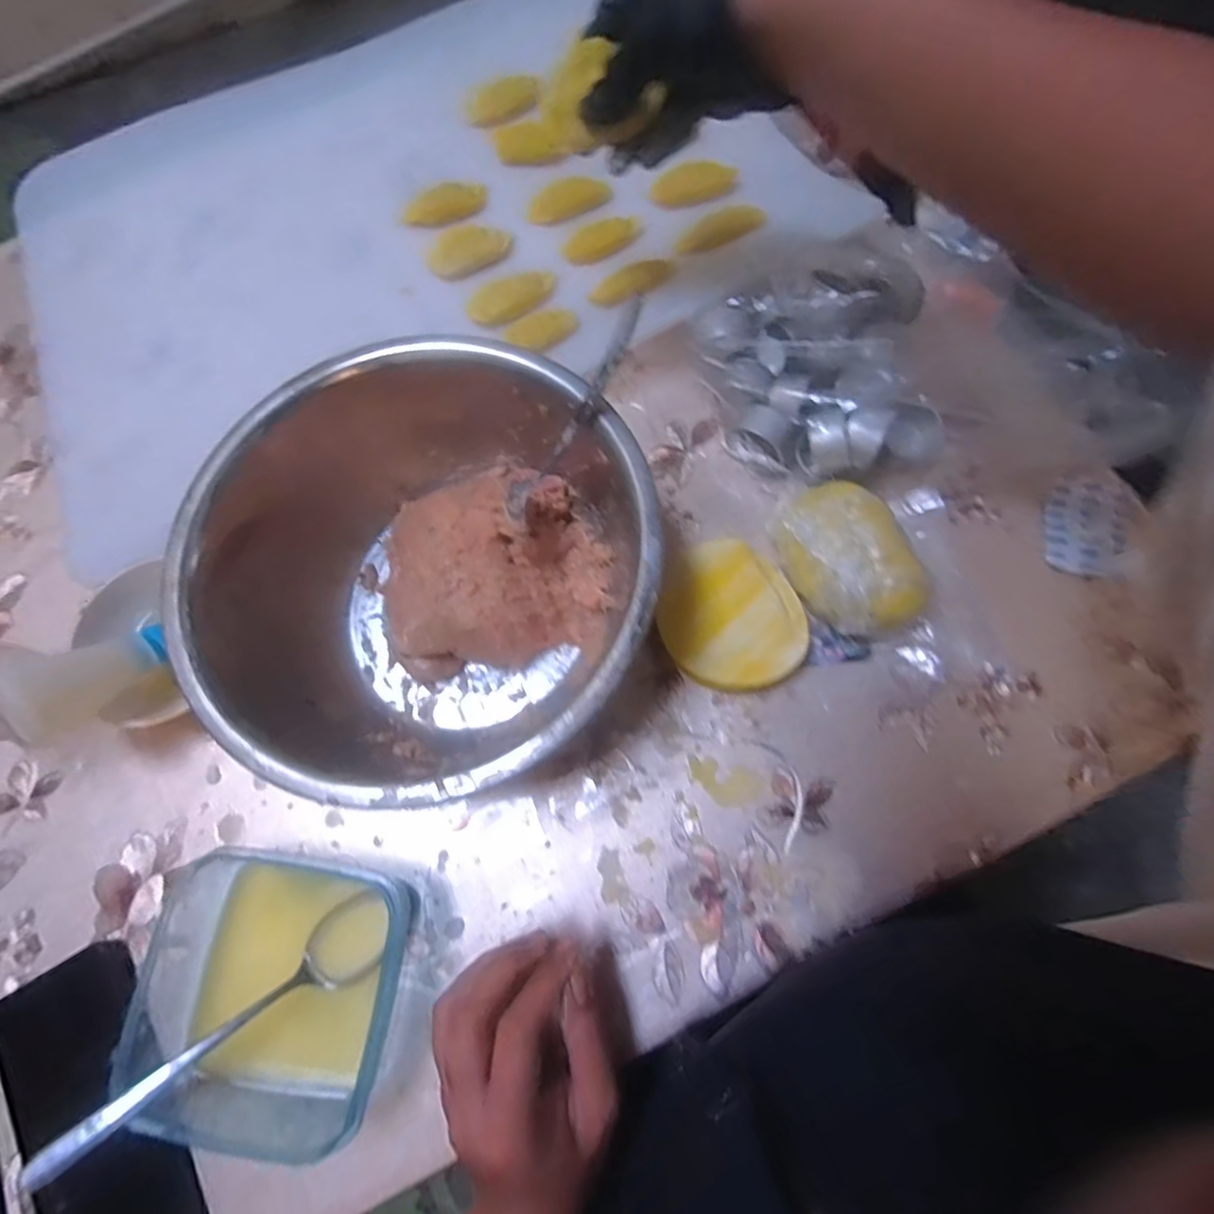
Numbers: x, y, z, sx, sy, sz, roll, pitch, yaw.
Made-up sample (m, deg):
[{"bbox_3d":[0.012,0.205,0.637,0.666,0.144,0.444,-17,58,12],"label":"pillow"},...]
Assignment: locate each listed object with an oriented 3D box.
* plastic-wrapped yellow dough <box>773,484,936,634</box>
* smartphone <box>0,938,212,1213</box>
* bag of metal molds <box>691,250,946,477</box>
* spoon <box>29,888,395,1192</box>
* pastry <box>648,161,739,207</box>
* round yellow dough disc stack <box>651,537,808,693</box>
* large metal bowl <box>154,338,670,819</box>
[{"bbox_3d":[0.150,-0.027,0.373,0.062,0.043,0.095,-26,75,-7],"label":"plastic-wrapped yellow dough"},{"bbox_3d":[-0.285,0.285,0.332,0.078,0.014,0.166,-30,75,-8],"label":"smartphone"},{"bbox_3d":[0.144,-0.155,0.405,0.139,0.071,0.148,-25,75,-6],"label":"bag of metal molds"},{"bbox_3d":[-0.197,0.221,0.316,0.174,0.023,0.039,-30,74,-30],"label":"spoon"},{"bbox_3d":[0.070,-0.342,0.480,0.067,0.021,0.021,-11,74,-3],"label":"pastry"},{"bbox_3d":[0.078,0.007,0.382,0.086,0.027,0.093,0,73,1],"label":"round yellow dough disc stack"},{"bbox_3d":[-0.093,-0.015,0.354,0.229,0.114,0.237,0,73,1],"label":"large metal bowl"}]

